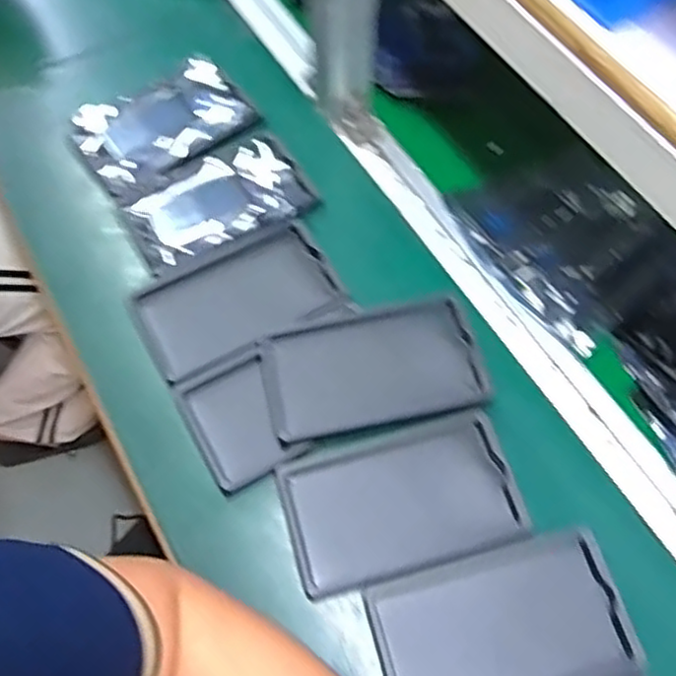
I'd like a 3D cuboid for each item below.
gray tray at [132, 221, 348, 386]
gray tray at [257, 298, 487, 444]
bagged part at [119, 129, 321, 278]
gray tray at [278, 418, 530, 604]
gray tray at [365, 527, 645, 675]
[{"bbox_3d":[-0.081,-0.034,0.562,0.153,0.008,0.095,-27,66,-14],"label":"gray tray"},{"bbox_3d":[0.025,0.024,0.527,0.157,0.017,0.094,-12,63,-7],"label":"gray tray"},{"bbox_3d":[-0.103,-0.114,0.613,0.155,0.018,0.097,-33,67,-16],"label":"bagged part"},{"bbox_3d":[0.045,0.115,0.491,0.157,0.010,0.096,-14,63,-8],"label":"gray tray"},{"bbox_3d":[0.106,0.192,0.454,0.156,0.021,0.098,-13,63,-7],"label":"gray tray"}]

